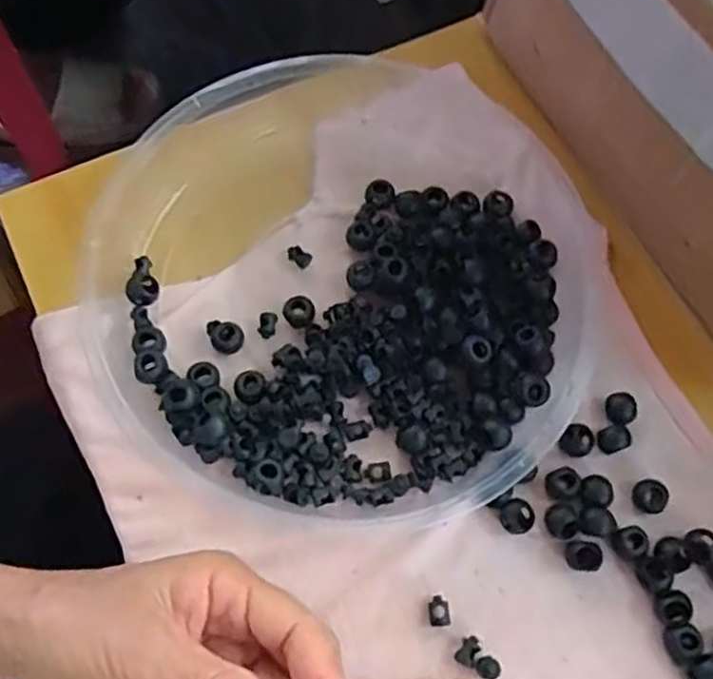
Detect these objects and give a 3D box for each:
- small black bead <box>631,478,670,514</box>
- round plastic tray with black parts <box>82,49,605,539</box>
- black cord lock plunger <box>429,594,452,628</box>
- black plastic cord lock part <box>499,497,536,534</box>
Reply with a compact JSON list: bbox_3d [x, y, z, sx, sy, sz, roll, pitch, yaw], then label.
[{"bbox_3d":[0.135,0.072,0.327,0.013,0.010,0.014,1,70,-2],"label":"small black bead"},{"bbox_3d":[-0.001,-0.039,0.359,0.237,0.029,0.253,1,68,-1],"label":"round plastic tray with black parts"},{"bbox_3d":[0.036,0.118,0.310,0.009,0.004,0.013,-5,68,-4],"label":"black cord lock plunger"},{"bbox_3d":[0.073,0.080,0.323,0.016,0.012,0.015,1,70,-2],"label":"black plastic cord lock part"}]

